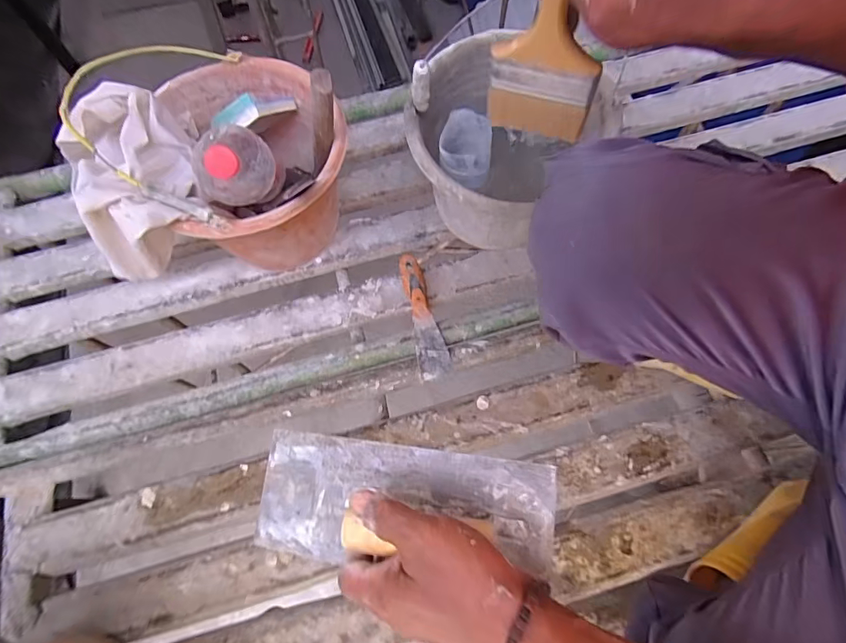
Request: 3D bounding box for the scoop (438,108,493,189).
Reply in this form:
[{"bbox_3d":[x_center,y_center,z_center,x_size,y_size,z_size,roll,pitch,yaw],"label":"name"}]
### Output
[{"bbox_3d":[0.055,-0.224,0.576,0.064,0.056,0.074,3,69,1],"label":"scoop"}]

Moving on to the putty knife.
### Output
[{"bbox_3d":[-0.001,-0.010,0.668,0.046,0.015,0.188,-13,81,-3],"label":"putty knife"}]

